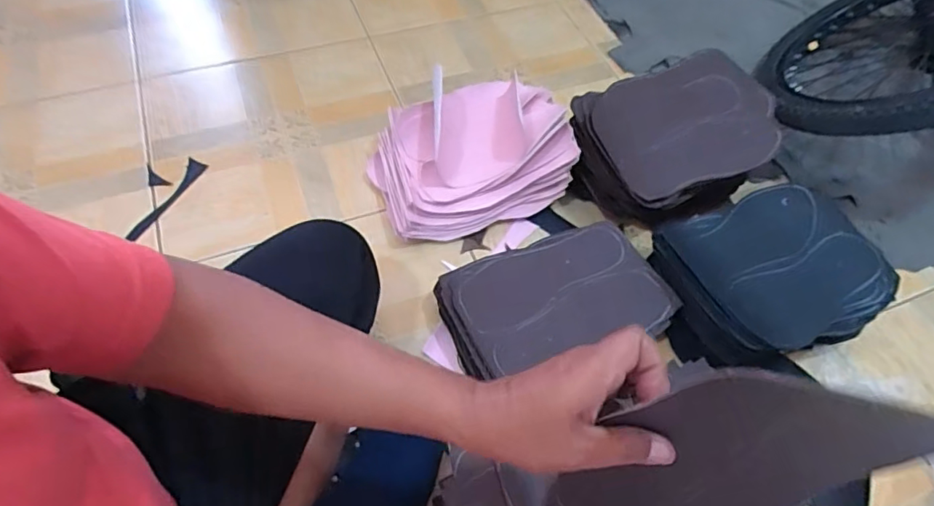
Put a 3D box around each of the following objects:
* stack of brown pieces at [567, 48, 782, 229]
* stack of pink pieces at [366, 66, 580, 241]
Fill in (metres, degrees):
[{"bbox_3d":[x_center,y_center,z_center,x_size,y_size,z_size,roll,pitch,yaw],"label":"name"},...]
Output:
[{"bbox_3d":[0.291,-0.161,0.808,0.309,0.114,0.210,-18,61,-14],"label":"stack of brown pieces"},{"bbox_3d":[0.005,-0.152,0.801,0.289,0.099,0.223,-16,60,-13],"label":"stack of pink pieces"}]

